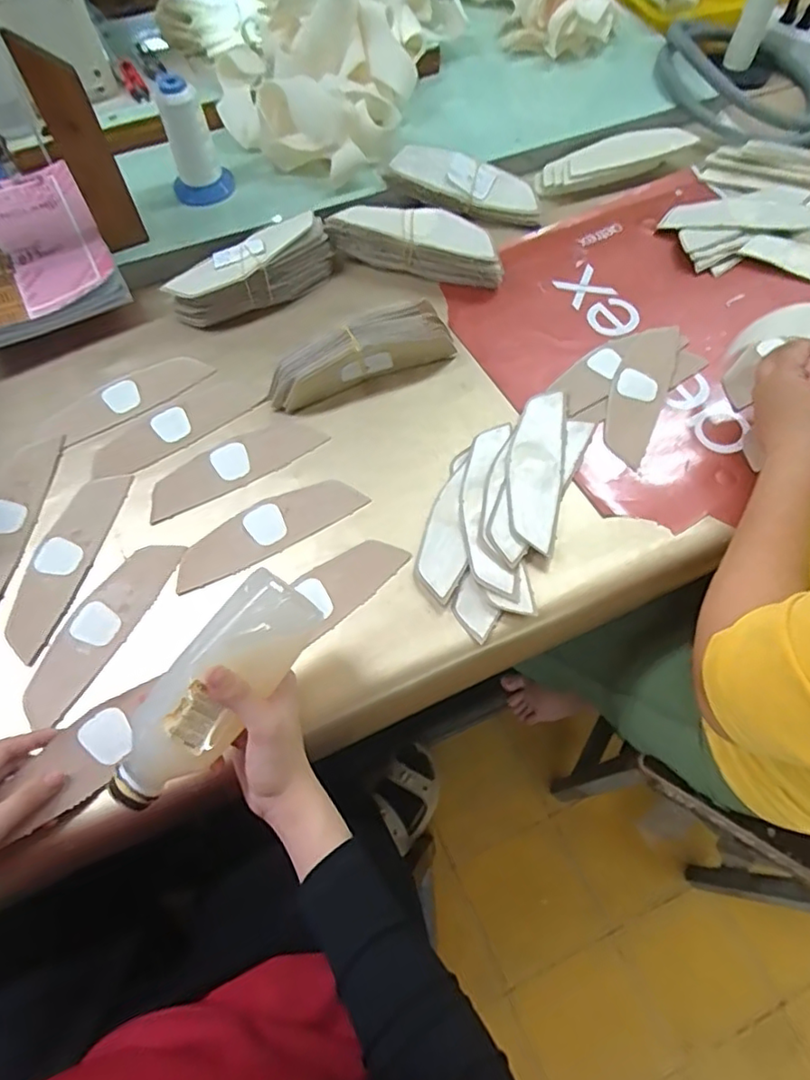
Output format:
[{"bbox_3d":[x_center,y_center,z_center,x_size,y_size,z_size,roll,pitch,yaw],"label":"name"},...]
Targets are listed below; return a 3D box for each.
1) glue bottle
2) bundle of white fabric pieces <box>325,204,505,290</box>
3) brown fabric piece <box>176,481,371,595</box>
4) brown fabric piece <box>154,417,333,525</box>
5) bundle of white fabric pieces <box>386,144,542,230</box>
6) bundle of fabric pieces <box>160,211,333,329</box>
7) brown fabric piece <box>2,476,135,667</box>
[{"bbox_3d":[-0.128,0.098,0.390,0.048,0.046,0.166,36,82,18],"label":"glue bottle"},{"bbox_3d":[0.018,-0.318,0.631,0.178,0.051,0.054,22,68,9],"label":"bundle of white fabric pieces"},{"bbox_3d":[-0.124,-0.011,0.538,0.173,0.005,0.051,-27,69,-12],"label":"brown fabric piece"},{"bbox_3d":[-0.163,-0.074,0.568,0.169,0.007,0.052,-27,68,-12],"label":"brown fabric piece"},{"bbox_3d":[0.070,-0.398,0.674,0.176,0.039,0.048,14,65,-11],"label":"bundle of white fabric pieces"},{"bbox_3d":[-0.158,-0.280,0.624,0.168,0.053,0.066,-38,71,-15],"label":"bundle of fabric pieces"},{"bbox_3d":[-0.301,0.016,0.526,0.055,0.005,0.173,17,66,5],"label":"brown fabric piece"}]

